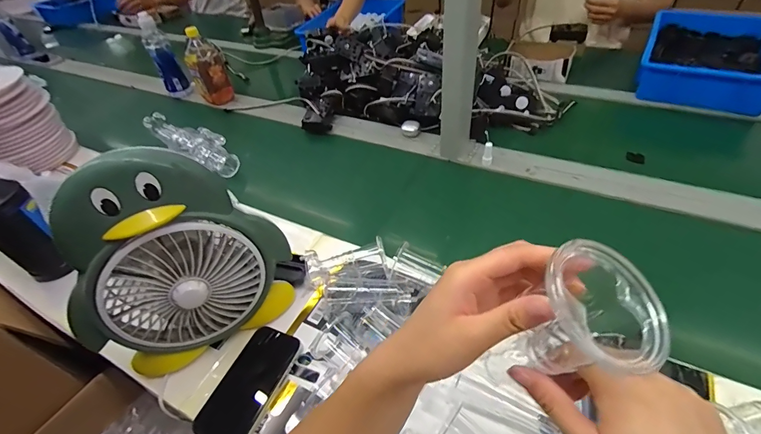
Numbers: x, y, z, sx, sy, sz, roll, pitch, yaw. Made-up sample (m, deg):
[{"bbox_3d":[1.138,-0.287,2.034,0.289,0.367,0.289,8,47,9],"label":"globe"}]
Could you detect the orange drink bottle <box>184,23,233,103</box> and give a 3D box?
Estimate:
[{"bbox_3d":[-0.492,-0.422,1.050,0.092,0.187,0.080,-27,48,-19],"label":"orange drink bottle"}]

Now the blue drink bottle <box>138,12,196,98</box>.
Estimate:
[{"bbox_3d":[-0.650,-0.483,1.108,0.072,0.208,0.088,-28,49,-20],"label":"blue drink bottle"}]

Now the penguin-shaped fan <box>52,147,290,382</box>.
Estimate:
[{"bbox_3d":[-0.250,0.055,0.460,0.255,0.278,0.090,-26,48,-18],"label":"penguin-shaped fan"}]

